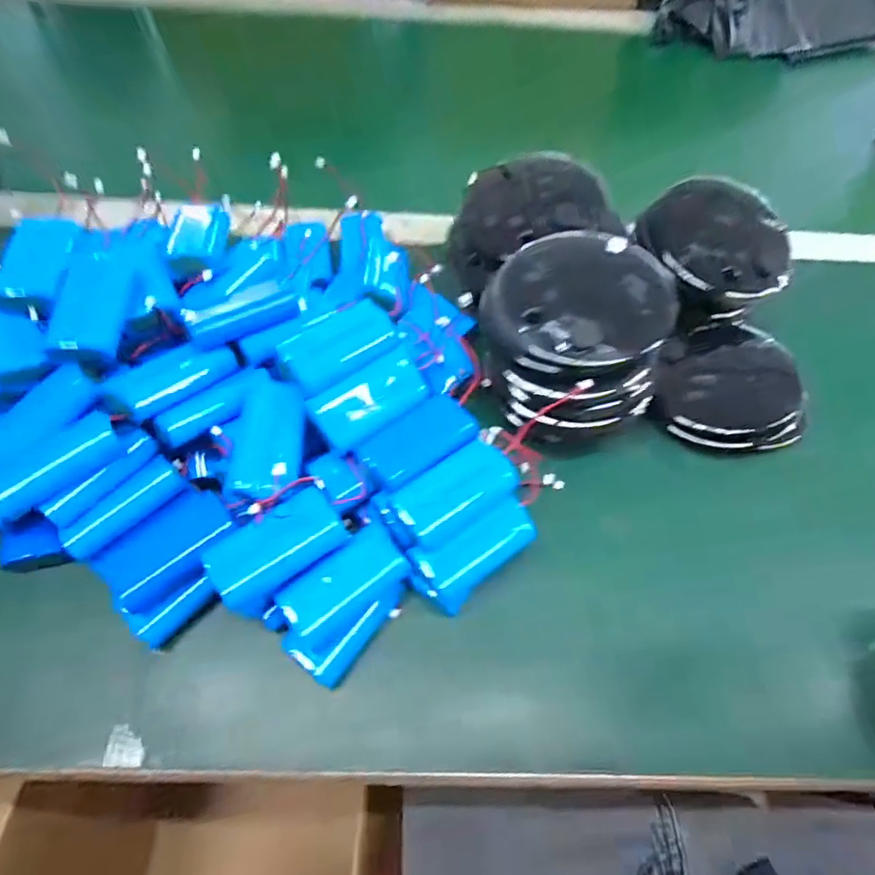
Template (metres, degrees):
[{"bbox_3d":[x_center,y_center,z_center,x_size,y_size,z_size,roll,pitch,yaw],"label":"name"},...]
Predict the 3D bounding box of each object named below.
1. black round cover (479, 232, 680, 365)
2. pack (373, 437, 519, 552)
[{"bbox_3d":[0.089,-0.085,0.336,0.105,0.014,0.100,0,69,-1],"label":"black round cover"},{"bbox_3d":[0.007,0.032,0.311,0.076,0.021,0.041,-25,63,-18],"label":"pack"}]

